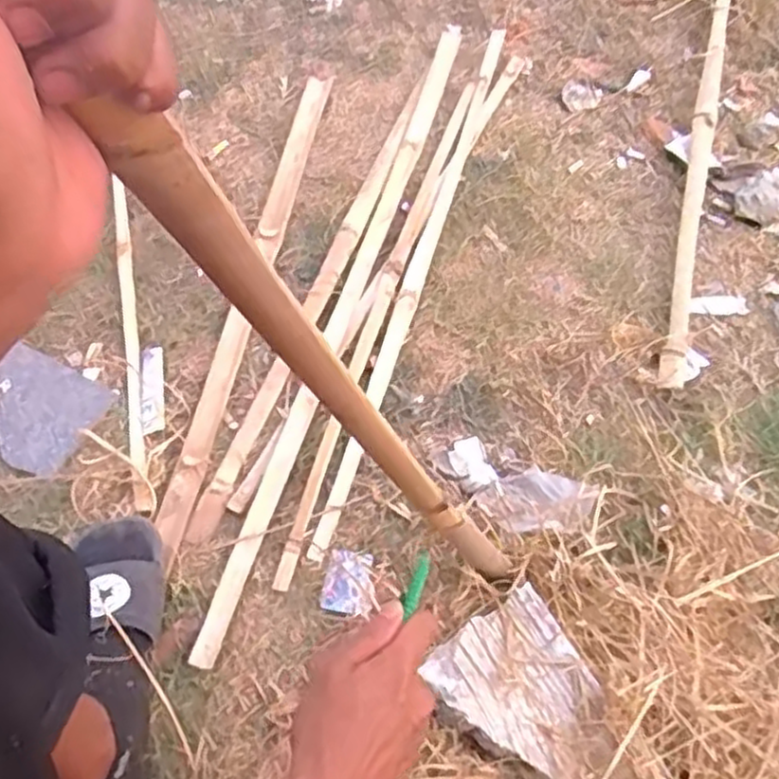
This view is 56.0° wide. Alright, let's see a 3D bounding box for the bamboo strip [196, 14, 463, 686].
[{"bbox_3d":[-0.039,-0.139,0.901,0.036,0.016,0.934,15,63,9],"label":"bamboo strip"}]

